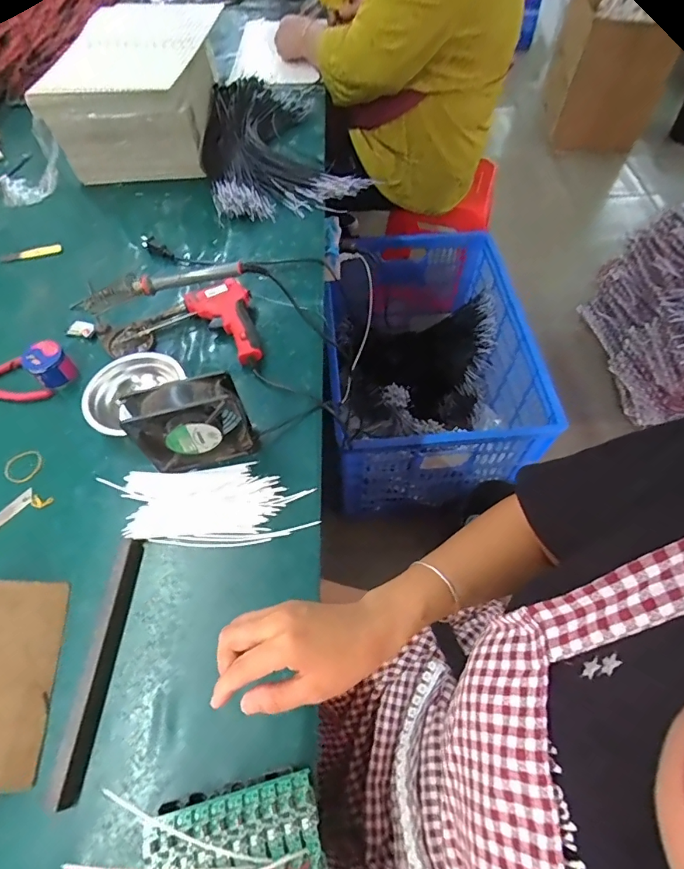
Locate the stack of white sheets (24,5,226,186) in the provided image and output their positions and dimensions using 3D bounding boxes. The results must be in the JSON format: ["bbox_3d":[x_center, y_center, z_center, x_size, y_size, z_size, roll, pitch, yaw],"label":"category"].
[{"bbox_3d":[-0.388,-0.678,0.907,0.253,0.162,0.359,1,56,0],"label":"stack of white sheets"}]

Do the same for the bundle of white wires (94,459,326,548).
[{"bbox_3d":[-0.156,0.083,0.548,0.216,0.020,0.105,-5,56,-4],"label":"bundle of white wires"}]

